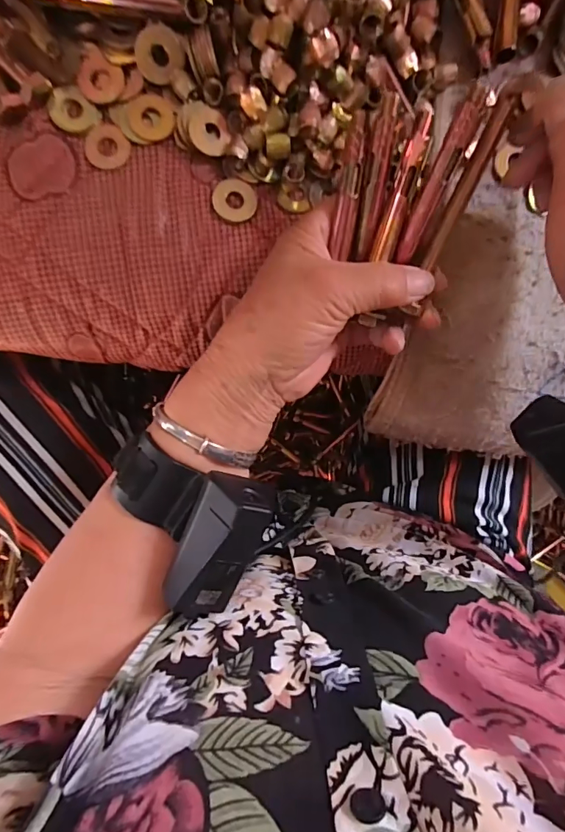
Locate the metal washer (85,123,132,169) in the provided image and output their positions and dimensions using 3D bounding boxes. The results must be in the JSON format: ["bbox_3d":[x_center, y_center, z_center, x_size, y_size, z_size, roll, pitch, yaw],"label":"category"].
[{"bbox_3d":[-0.097,-0.148,0.242,0.025,0.004,0.024,0,92,1],"label":"metal washer"}]

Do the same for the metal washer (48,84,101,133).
[{"bbox_3d":[-0.116,-0.168,0.241,0.028,0.006,0.022,44,92,-1],"label":"metal washer"}]

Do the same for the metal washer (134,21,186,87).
[{"bbox_3d":[-0.067,-0.195,0.238,0.026,0.004,0.024,-4,117,-9],"label":"metal washer"}]

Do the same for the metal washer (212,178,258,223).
[{"bbox_3d":[-0.027,-0.123,0.248,0.024,0.005,0.025,6,92,1],"label":"metal washer"}]

